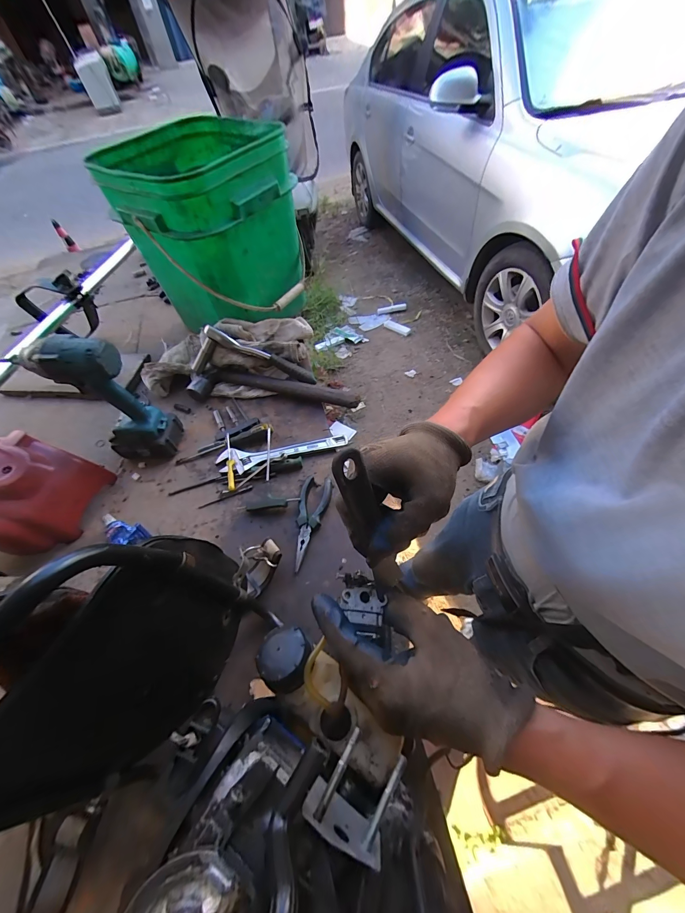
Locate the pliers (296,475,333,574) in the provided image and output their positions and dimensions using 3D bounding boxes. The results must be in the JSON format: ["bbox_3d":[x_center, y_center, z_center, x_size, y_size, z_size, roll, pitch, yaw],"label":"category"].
[{"bbox_3d":[-0.050,0.104,0.532,0.050,0.015,0.156,4,57,8],"label":"pliers"}]

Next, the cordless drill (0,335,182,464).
[{"bbox_3d":[-0.400,-0.092,0.562,0.141,0.246,0.079,2,57,7],"label":"cordless drill"}]

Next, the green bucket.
[{"bbox_3d":[-0.293,-0.503,0.727,0.302,0.283,0.364,-36,61,-17],"label":"green bucket"}]

